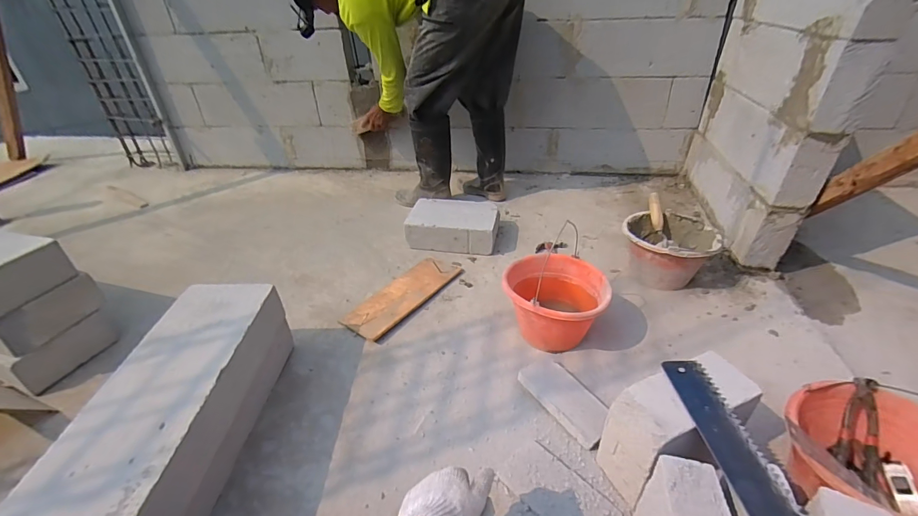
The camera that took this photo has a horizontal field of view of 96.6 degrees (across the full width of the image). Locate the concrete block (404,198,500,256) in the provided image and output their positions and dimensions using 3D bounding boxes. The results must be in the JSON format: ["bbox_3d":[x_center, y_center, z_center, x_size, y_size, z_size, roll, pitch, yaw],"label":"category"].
[{"bbox_3d":[-0.019,-0.107,1.407,0.303,0.104,0.179,6,35,12],"label":"concrete block"}]

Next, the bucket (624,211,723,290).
[{"bbox_3d":[0.615,-0.020,1.219,0.250,0.149,0.218,18,39,27],"label":"bucket"}]

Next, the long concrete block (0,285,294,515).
[{"bbox_3d":[-0.505,0.312,0.729,0.222,0.213,0.576,-3,34,-1],"label":"long concrete block"}]

